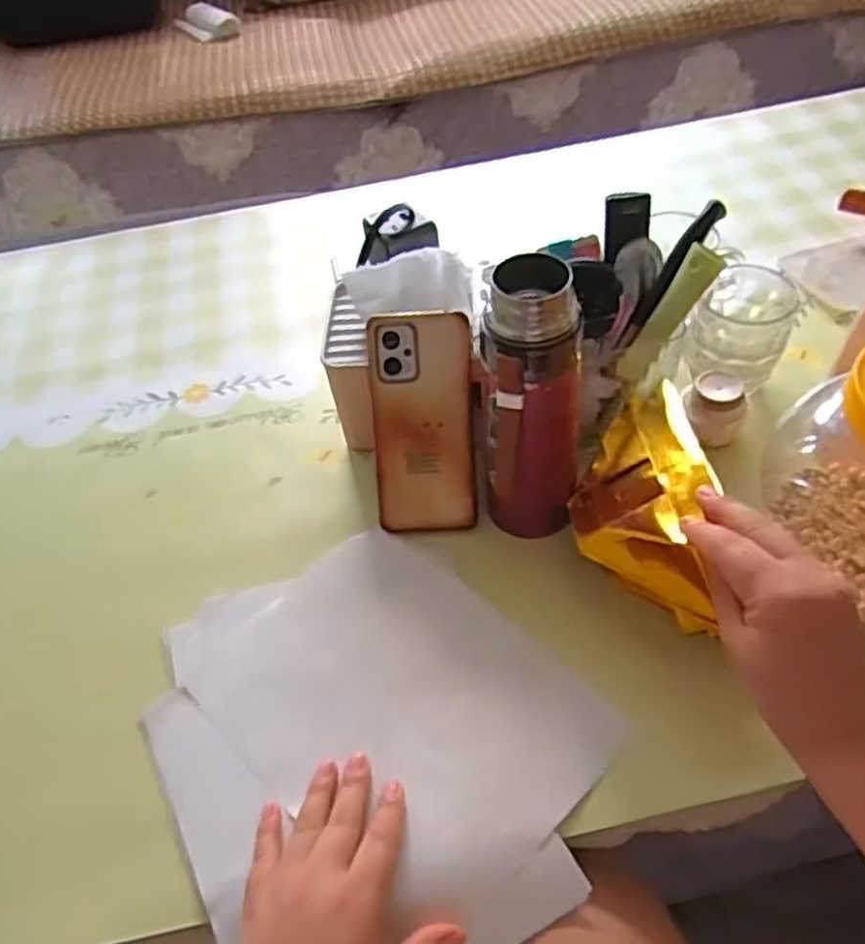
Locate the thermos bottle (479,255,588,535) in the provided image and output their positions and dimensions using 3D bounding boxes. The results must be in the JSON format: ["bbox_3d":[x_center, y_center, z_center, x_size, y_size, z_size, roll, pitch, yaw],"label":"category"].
[{"bbox_3d":[0.063,-0.031,0.515,0.063,0.217,0.060,-3,50,4],"label":"thermos bottle"}]

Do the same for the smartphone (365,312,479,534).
[{"bbox_3d":[-0.007,-0.035,0.579,0.075,0.160,0.010,-2,12,5],"label":"smartphone"}]

